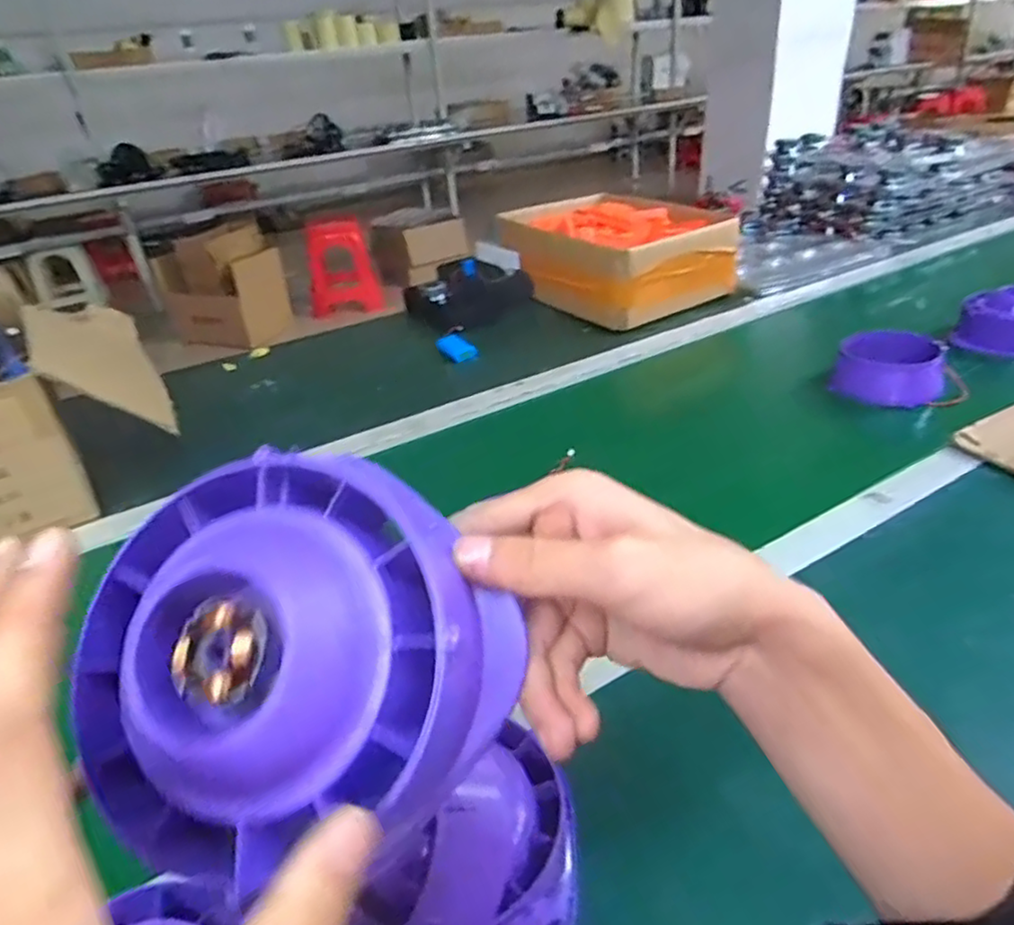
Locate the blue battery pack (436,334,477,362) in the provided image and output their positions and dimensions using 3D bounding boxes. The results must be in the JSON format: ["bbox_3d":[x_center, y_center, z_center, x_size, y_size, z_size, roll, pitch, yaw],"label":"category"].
[{"bbox_3d":[-0.081,-0.181,1.039,0.039,0.017,0.092,-19,34,-21],"label":"blue battery pack"}]

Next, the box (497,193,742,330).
[{"bbox_3d":[0.183,-0.373,1.185,0.276,0.129,0.358,-23,36,-25],"label":"box"}]

